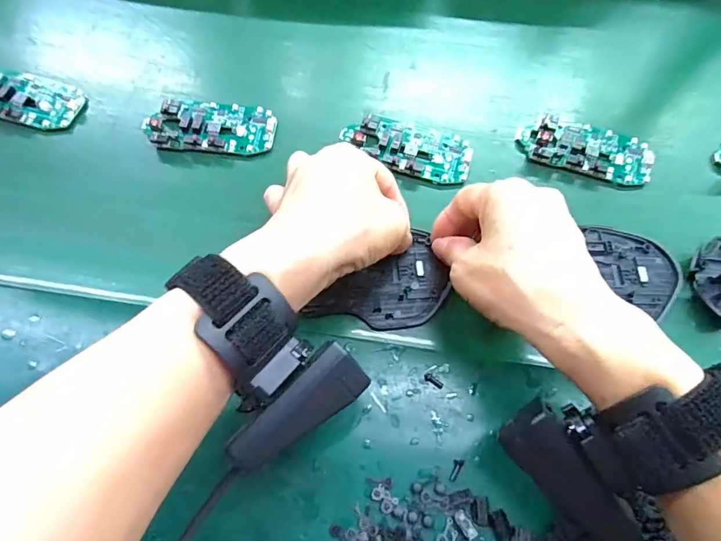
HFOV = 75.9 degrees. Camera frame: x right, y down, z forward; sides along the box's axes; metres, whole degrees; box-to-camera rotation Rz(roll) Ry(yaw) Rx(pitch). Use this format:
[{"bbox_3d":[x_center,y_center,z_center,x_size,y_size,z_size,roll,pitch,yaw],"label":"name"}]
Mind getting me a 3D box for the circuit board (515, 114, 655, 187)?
[{"bbox_3d":[0.170,-0.092,0.348,0.097,0.015,0.044,15,68,8],"label":"circuit board"}]

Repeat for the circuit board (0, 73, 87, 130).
[{"bbox_3d":[-0.258,-0.133,0.353,0.084,0.018,0.045,11,68,7],"label":"circuit board"}]

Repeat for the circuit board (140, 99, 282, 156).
[{"bbox_3d":[-0.113,-0.109,0.345,0.096,0.016,0.044,1,67,3],"label":"circuit board"}]

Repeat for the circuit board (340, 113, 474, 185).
[{"bbox_3d":[0.035,-0.092,0.343,0.095,0.016,0.045,10,68,6],"label":"circuit board"}]

